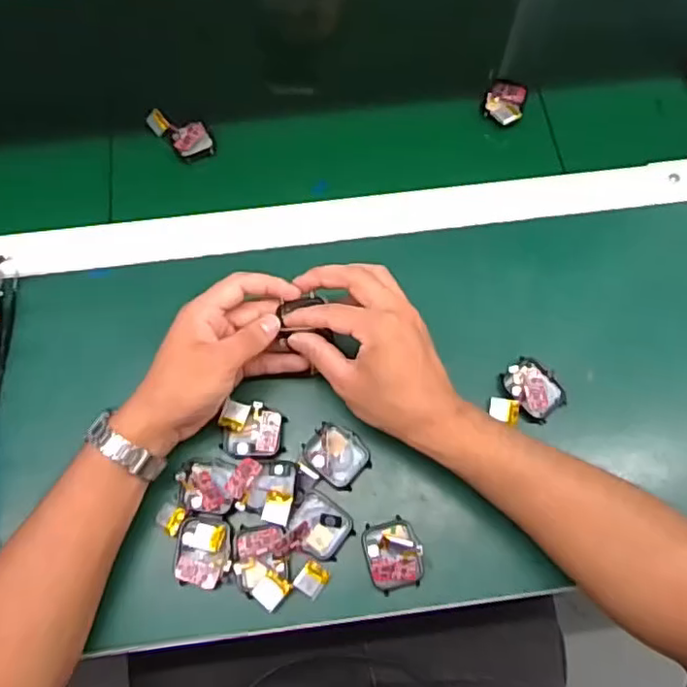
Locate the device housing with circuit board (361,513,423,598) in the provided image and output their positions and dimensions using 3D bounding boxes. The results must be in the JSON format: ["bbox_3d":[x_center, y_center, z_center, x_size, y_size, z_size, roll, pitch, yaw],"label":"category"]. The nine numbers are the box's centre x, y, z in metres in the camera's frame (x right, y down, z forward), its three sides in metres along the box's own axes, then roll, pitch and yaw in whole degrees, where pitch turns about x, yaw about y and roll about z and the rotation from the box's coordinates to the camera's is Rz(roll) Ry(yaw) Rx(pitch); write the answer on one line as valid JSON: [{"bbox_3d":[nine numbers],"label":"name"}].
[{"bbox_3d":[0.036,0.149,0.439,0.039,0.017,0.046,-14,70,-5],"label":"device housing with circuit board"}]

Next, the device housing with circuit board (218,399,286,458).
[{"bbox_3d":[-0.069,0.066,0.470,0.047,0.015,0.041,0,70,0],"label":"device housing with circuit board"}]

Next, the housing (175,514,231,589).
[{"bbox_3d":[-0.100,0.148,0.441,0.039,0.007,0.049,-3,70,-1],"label":"housing"}]

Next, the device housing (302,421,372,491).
[{"bbox_3d":[-0.005,0.084,0.467,0.046,0.007,0.039,38,74,13],"label":"device housing"}]

